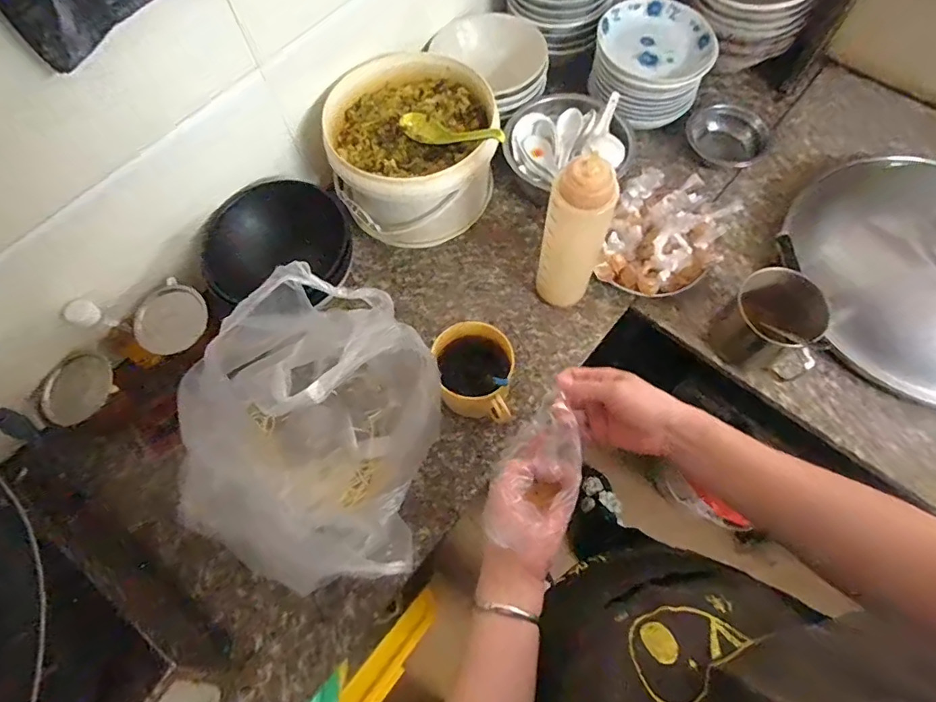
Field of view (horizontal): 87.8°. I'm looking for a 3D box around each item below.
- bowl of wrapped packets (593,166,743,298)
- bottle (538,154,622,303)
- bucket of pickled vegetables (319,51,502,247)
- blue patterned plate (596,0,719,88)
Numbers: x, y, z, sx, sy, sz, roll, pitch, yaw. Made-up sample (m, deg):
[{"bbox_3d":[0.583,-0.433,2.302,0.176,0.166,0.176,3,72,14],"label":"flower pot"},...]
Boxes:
[{"bbox_3d":[0.273,-0.160,0.666,0.150,0.112,0.168,20,69,10],"label":"bowl of wrapped packets"},{"bbox_3d":[0.128,-0.128,0.596,0.068,0.241,0.054,24,70,12],"label":"bottle"},{"bbox_3d":[-0.077,-0.282,0.714,0.222,0.161,0.219,-1,67,2],"label":"bucket of pickled vegetables"},{"bbox_3d":[0.289,-0.476,0.751,0.168,0.028,0.158,-1,67,2],"label":"blue patterned plate"}]

